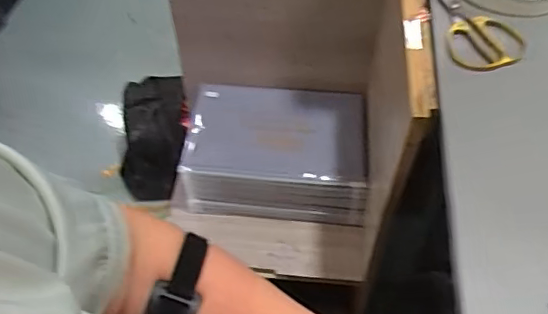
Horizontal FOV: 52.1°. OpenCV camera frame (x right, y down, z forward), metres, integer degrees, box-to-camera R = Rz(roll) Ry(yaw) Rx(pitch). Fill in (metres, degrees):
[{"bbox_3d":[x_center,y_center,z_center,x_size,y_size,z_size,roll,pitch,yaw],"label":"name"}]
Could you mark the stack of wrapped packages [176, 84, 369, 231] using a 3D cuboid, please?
[{"bbox_3d":[0.005,-0.007,0.986,0.303,0.122,0.214,3,54,3],"label":"stack of wrapped packages"}]

